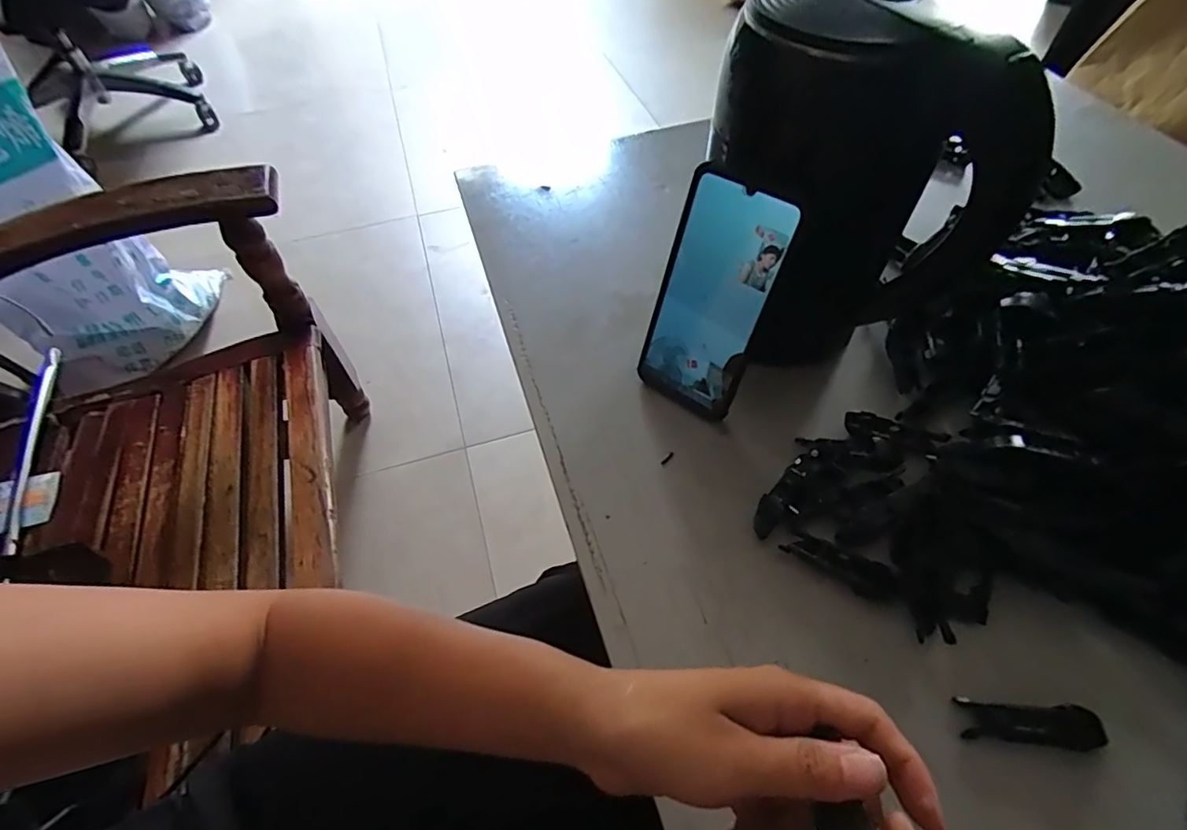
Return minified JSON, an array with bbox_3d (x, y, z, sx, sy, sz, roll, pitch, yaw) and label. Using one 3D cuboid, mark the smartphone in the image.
[{"bbox_3d":[0.081,-0.077,0.386,0.075,0.163,0.010,30,42,22],"label":"smartphone"}]

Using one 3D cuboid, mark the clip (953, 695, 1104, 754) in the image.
[{"bbox_3d":[0.235,0.165,0.298,0.068,0.013,0.020,4,54,6],"label":"clip"}]

